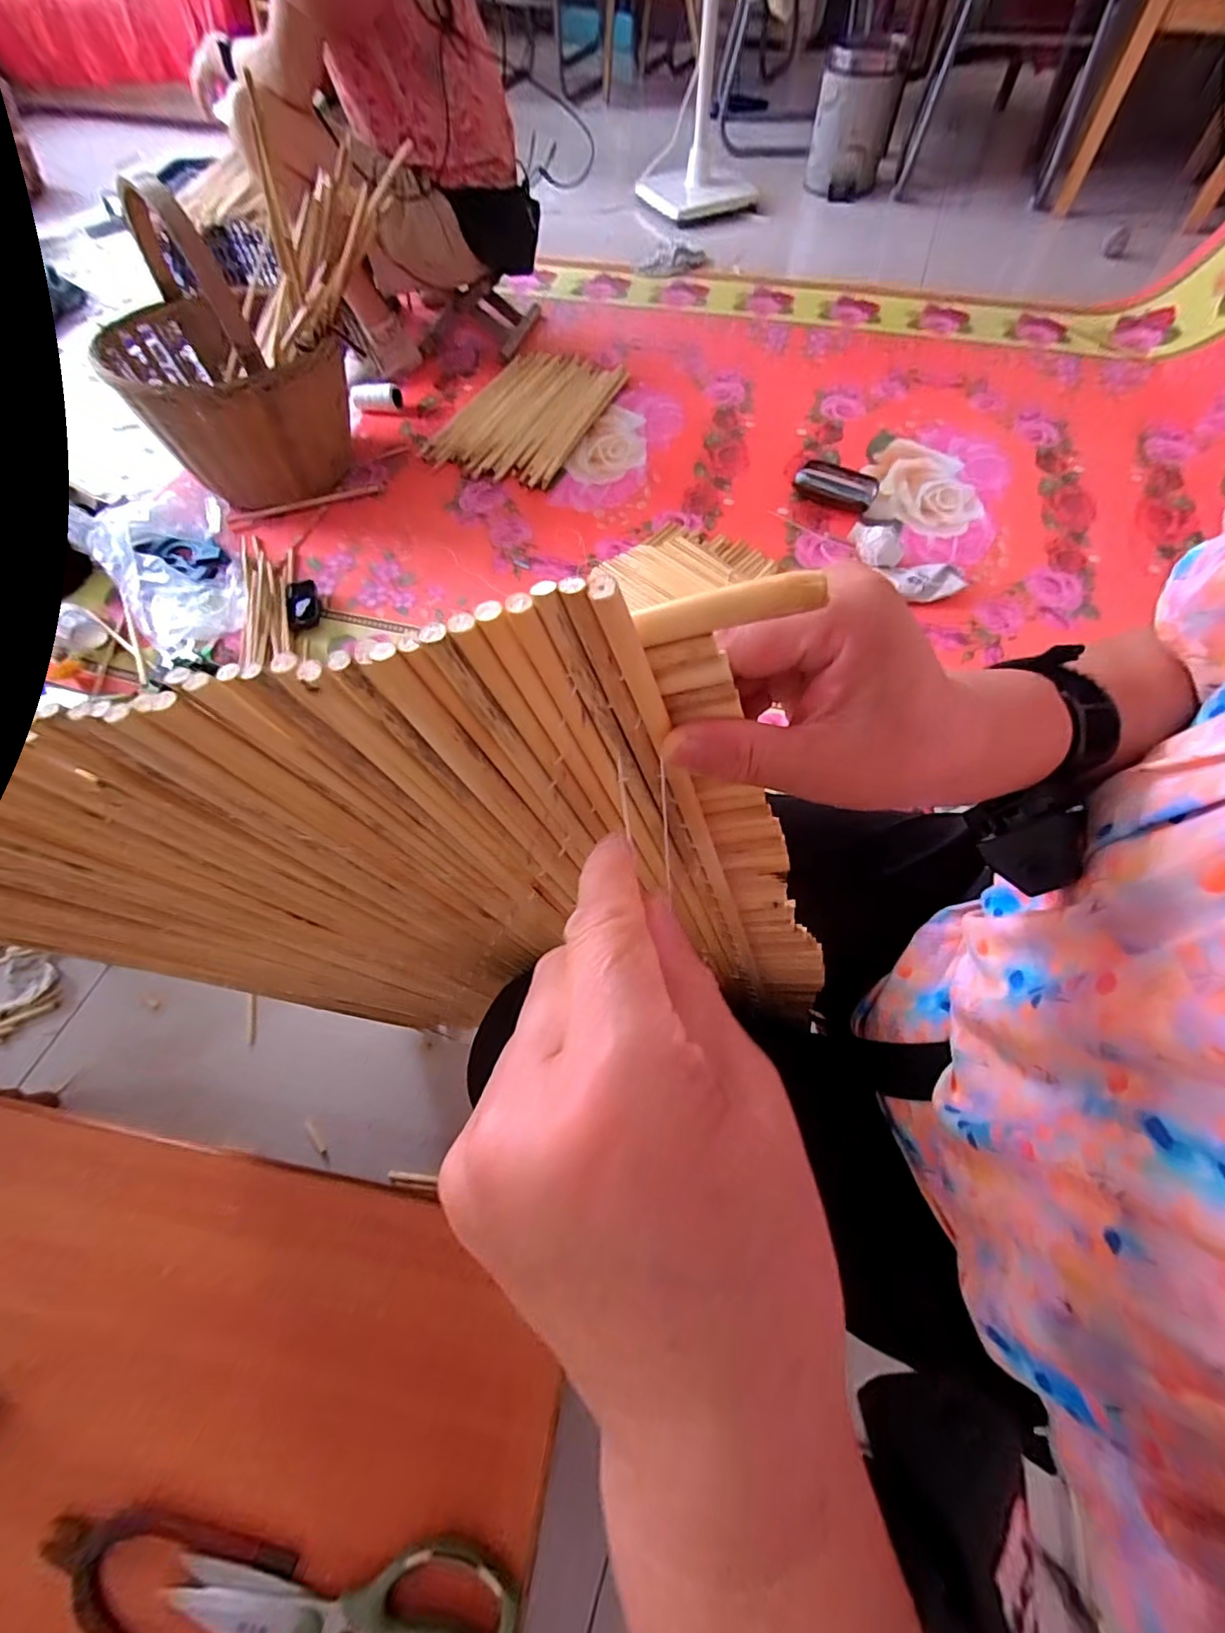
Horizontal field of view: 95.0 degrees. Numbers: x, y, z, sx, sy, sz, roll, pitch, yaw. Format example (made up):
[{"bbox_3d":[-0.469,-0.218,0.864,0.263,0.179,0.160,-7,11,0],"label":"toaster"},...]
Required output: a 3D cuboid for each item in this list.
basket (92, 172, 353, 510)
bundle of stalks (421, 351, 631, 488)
[{"bbox_3d":[-0.722,-0.839,1.050,0.359,0.374,0.387,-33,66,-15],"label":"basket"},{"bbox_3d":[-0.196,-0.904,1.248,0.318,0.029,0.438,22,65,13],"label":"bundle of stalks"}]

